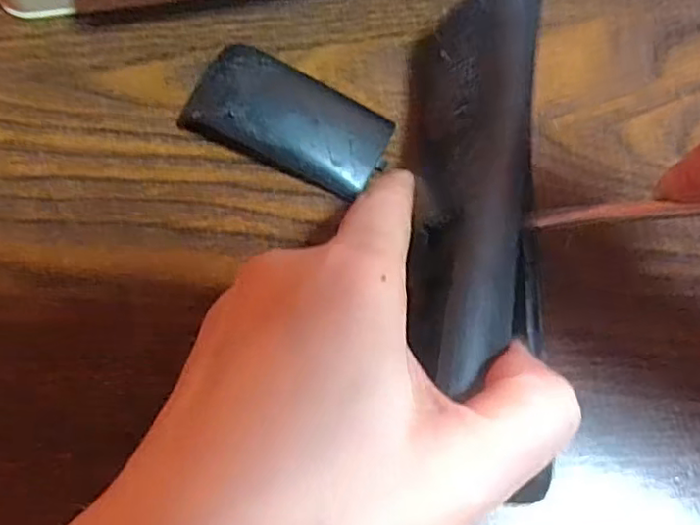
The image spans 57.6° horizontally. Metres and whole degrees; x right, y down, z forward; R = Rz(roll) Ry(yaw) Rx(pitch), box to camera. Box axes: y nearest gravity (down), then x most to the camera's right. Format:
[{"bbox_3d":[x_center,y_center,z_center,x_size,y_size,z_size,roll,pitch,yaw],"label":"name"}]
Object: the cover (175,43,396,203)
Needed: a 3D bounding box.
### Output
[{"bbox_3d":[-0.019,-0.047,0.213,0.065,0.007,0.033,24,74,-6],"label":"cover"}]

